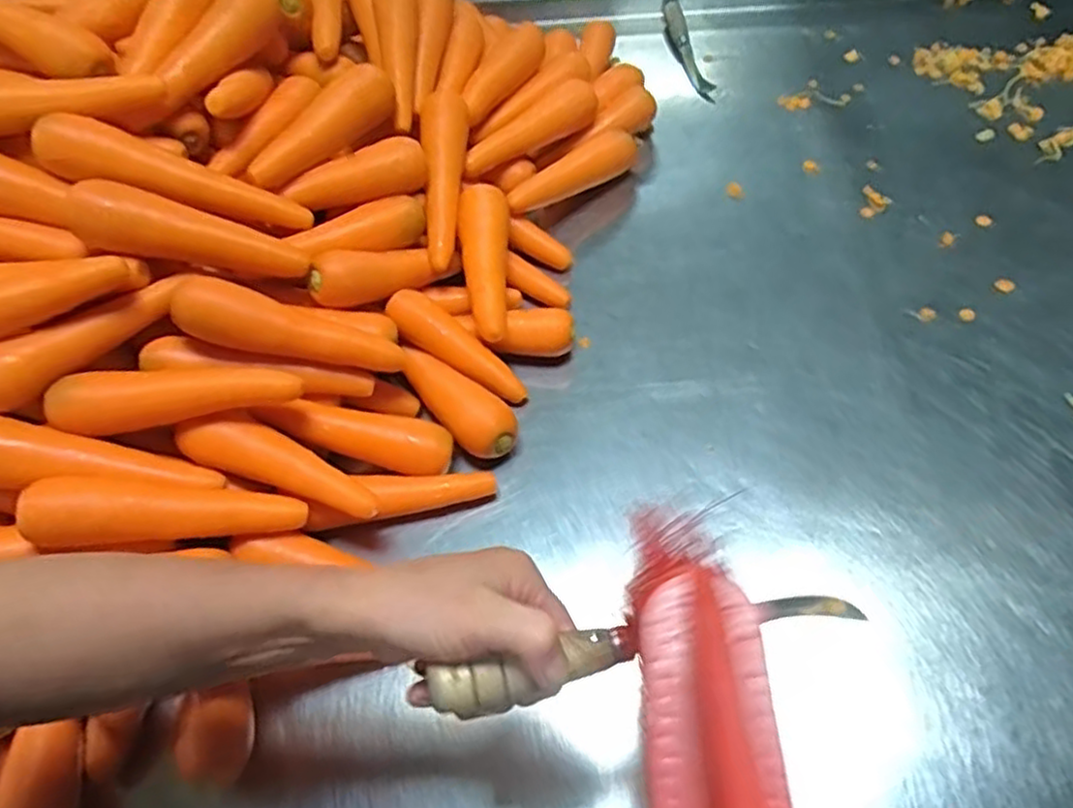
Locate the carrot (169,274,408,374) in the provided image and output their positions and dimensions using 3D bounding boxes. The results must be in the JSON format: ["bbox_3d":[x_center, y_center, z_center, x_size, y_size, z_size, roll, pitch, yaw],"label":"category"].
[{"bbox_3d":[-0.199,-0.060,0.587,0.178,0.038,0.041,14,50,-21],"label":"carrot"}]

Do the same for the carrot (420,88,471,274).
[{"bbox_3d":[-0.096,-0.228,0.717,0.048,0.051,0.204,-1,78,3],"label":"carrot"}]

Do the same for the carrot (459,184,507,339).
[{"bbox_3d":[-0.051,-0.139,0.684,0.048,0.039,0.179,-4,54,4],"label":"carrot"}]

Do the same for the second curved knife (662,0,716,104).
[{"bbox_3d":[0.209,-0.507,0.996,0.028,0.024,0.290,-5,53,0],"label":"second curved knife"}]

